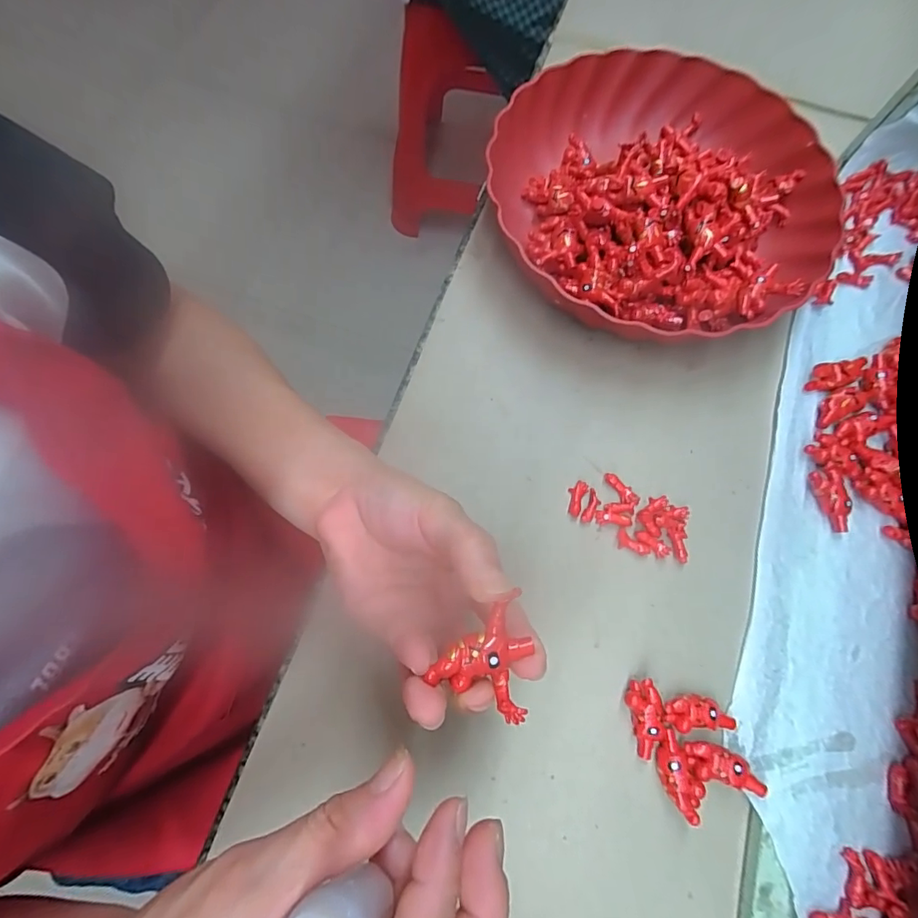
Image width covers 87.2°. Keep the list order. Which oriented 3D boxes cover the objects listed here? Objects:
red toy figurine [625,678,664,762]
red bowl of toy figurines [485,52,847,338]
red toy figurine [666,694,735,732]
[{"bbox_3d":[0.106,0.145,0.270,0.017,0.015,0.040,-11,74,-4],"label":"red toy figurine"},{"bbox_3d":[0.148,-0.196,0.356,0.235,0.057,0.220,0,73,0],"label":"red bowl of toy figurines"},{"bbox_3d":[0.136,0.143,0.272,0.040,0.011,0.018,-1,73,-1],"label":"red toy figurine"}]

